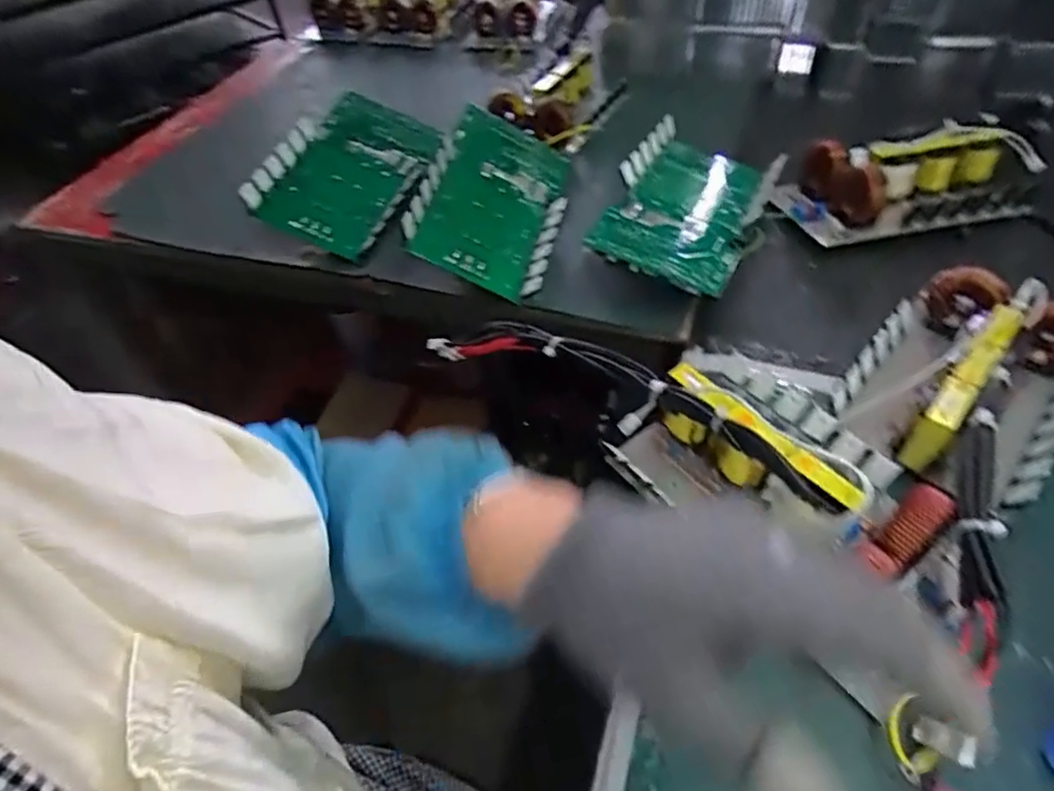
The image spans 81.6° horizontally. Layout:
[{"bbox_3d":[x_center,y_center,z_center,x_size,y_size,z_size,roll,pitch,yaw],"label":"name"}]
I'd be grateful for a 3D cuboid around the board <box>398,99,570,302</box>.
[{"bbox_3d":[-0.029,-0.207,0.607,0.131,0.034,0.241,23,54,-13],"label":"board"}]

